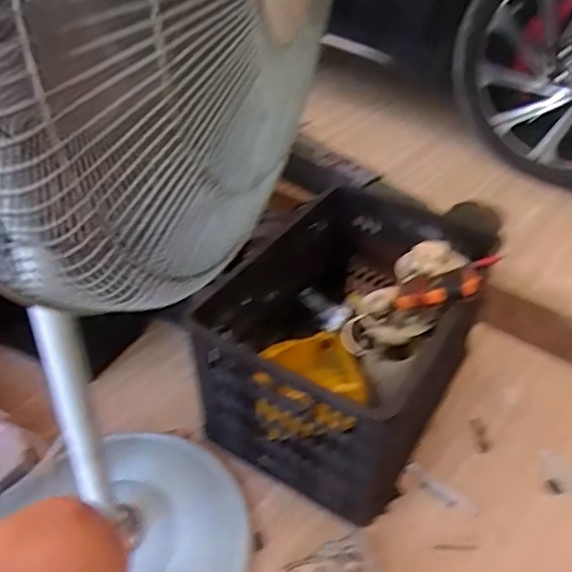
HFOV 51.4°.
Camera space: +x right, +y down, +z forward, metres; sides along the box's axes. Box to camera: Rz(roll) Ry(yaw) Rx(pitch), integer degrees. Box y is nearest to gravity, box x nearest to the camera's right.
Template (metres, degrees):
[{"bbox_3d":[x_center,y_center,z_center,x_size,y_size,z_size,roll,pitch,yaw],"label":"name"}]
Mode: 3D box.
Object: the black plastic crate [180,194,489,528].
[{"bbox_3d":[0.114,0.084,1.079,0.384,0.292,0.527,19,43,20],"label":"black plastic crate"}]

